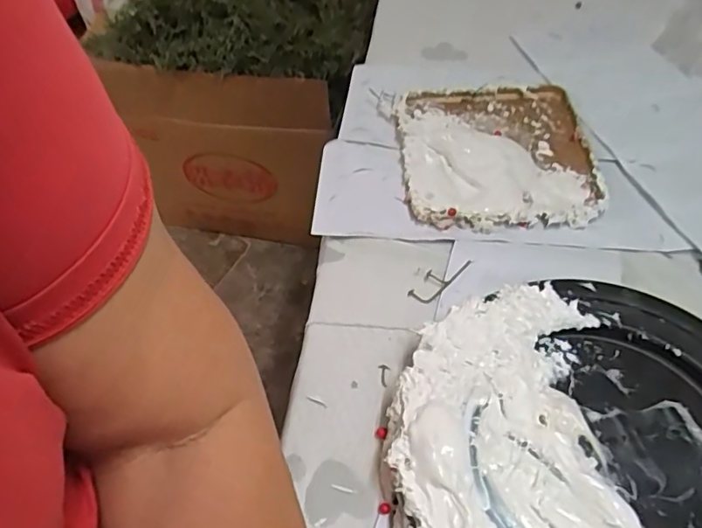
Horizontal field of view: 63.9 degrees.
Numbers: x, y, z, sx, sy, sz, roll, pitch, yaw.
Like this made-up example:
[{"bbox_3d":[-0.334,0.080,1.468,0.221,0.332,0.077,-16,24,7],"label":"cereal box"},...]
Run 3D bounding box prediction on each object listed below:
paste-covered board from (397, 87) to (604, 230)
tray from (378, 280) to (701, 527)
[{"bbox_3d":[0.150,-0.122,0.584,0.189,0.023,0.201,0,54,0],"label":"paste-covered board"},{"bbox_3d":[0.171,0.131,0.376,0.288,0.070,0.263,0,54,0],"label":"tray"}]

